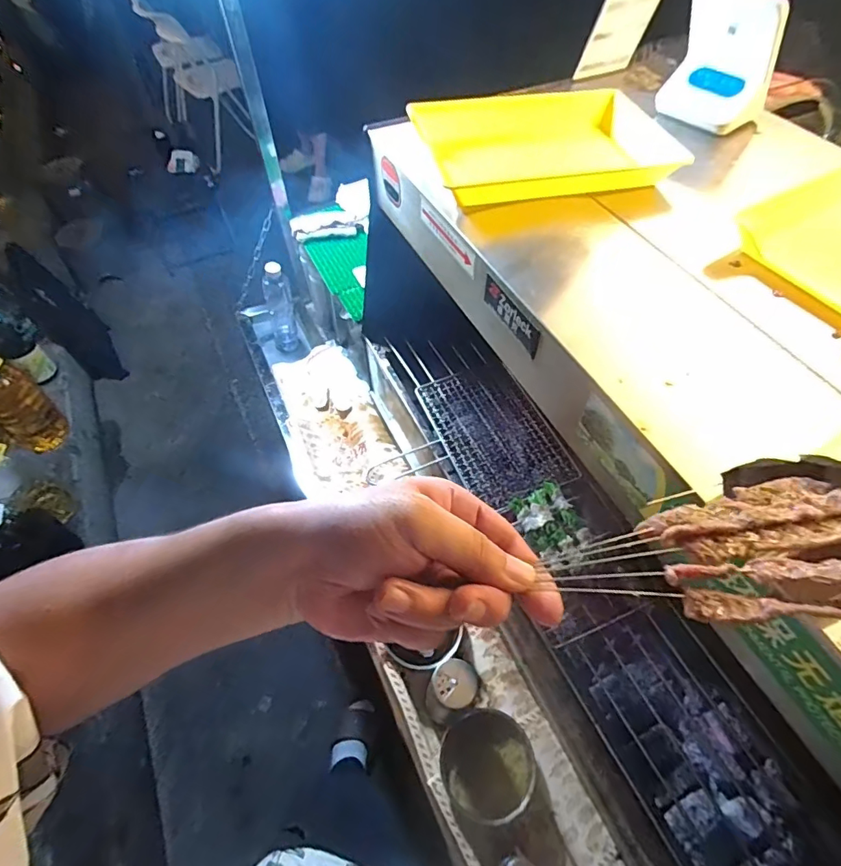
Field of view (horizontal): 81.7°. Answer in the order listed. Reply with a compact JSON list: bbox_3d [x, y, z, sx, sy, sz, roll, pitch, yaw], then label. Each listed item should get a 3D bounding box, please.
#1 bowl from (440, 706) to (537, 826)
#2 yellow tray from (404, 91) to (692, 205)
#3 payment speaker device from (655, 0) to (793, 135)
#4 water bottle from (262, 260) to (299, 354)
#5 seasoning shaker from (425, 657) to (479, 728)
[{"bbox_3d":[0.095,0.483,0.713,0.129,0.077,0.130,0,55,-1],"label":"bowl"},{"bbox_3d":[0.156,-0.365,0.614,0.305,0.042,0.200,-8,56,-7],"label":"yellow tray"},{"bbox_3d":[0.391,-0.479,0.629,0.128,0.139,0.064,34,61,20],"label":"payment speaker device"},{"bbox_3d":[-0.334,-0.296,1.151,0.065,0.229,0.054,-18,57,-13],"label":"water bottle"},{"bbox_3d":[0.042,0.377,0.704,0.055,0.123,0.067,33,61,20],"label":"seasoning shaker"}]

